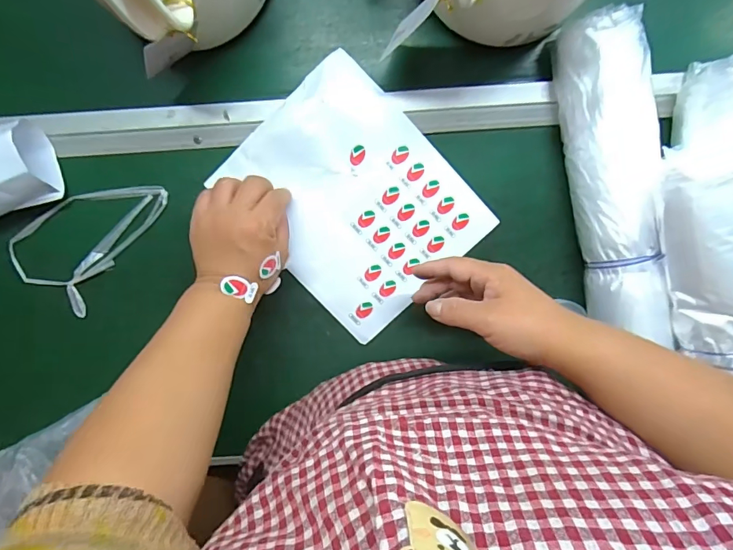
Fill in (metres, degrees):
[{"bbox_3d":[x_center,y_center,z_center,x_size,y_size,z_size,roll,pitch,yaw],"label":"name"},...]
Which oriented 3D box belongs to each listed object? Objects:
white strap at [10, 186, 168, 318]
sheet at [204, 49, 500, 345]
[{"bbox_3d":[-0.282,-0.046,0.444,0.096,0.016,0.162,40,96,-6],"label":"white strap"},{"bbox_3d":[-0.013,-0.072,0.441,0.186,0.007,0.224,-43,98,8],"label":"sheet"}]

